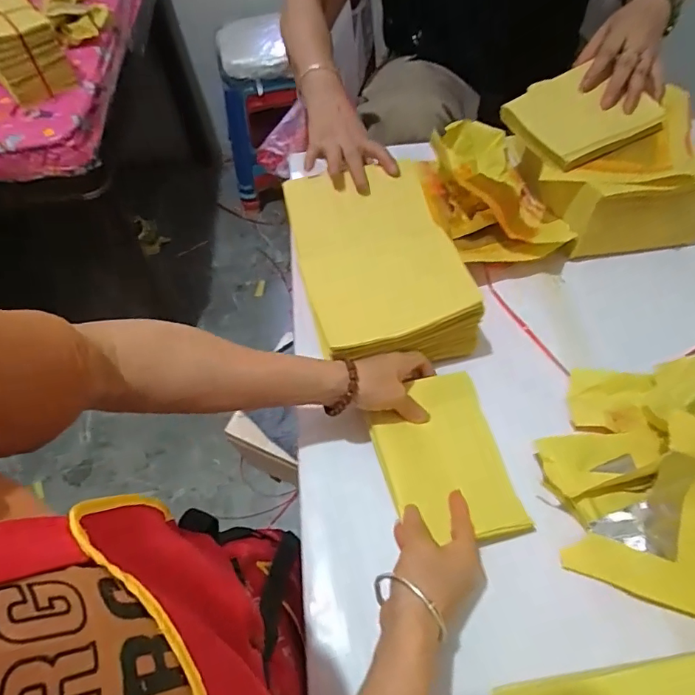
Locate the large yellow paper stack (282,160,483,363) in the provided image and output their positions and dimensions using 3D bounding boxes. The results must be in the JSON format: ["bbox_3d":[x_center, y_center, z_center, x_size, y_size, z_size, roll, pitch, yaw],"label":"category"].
[{"bbox_3d":[0.028,-0.097,0.561,0.157,0.075,0.262,-14,59,-7],"label":"large yellow paper stack"}]

